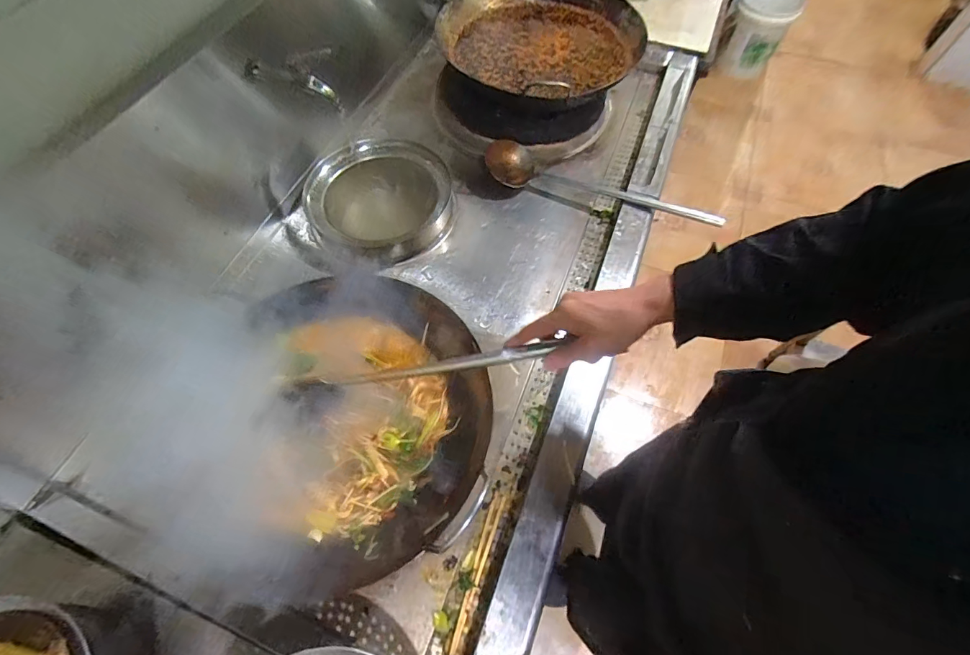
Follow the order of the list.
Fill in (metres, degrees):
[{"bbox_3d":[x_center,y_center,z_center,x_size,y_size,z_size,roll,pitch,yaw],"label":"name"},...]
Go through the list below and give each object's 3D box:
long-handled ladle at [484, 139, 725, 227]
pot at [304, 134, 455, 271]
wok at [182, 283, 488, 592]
[{"bbox_3d":[0.245,-0.310,0.922,0.519,0.064,0.101,17,63,9],"label":"long-handled ladle"},{"bbox_3d":[-0.212,-0.260,0.923,0.287,0.132,0.284,0,62,0],"label":"pot"},{"bbox_3d":[-0.182,0.120,0.583,0.340,0.113,0.384,-11,62,-6],"label":"wok"}]

